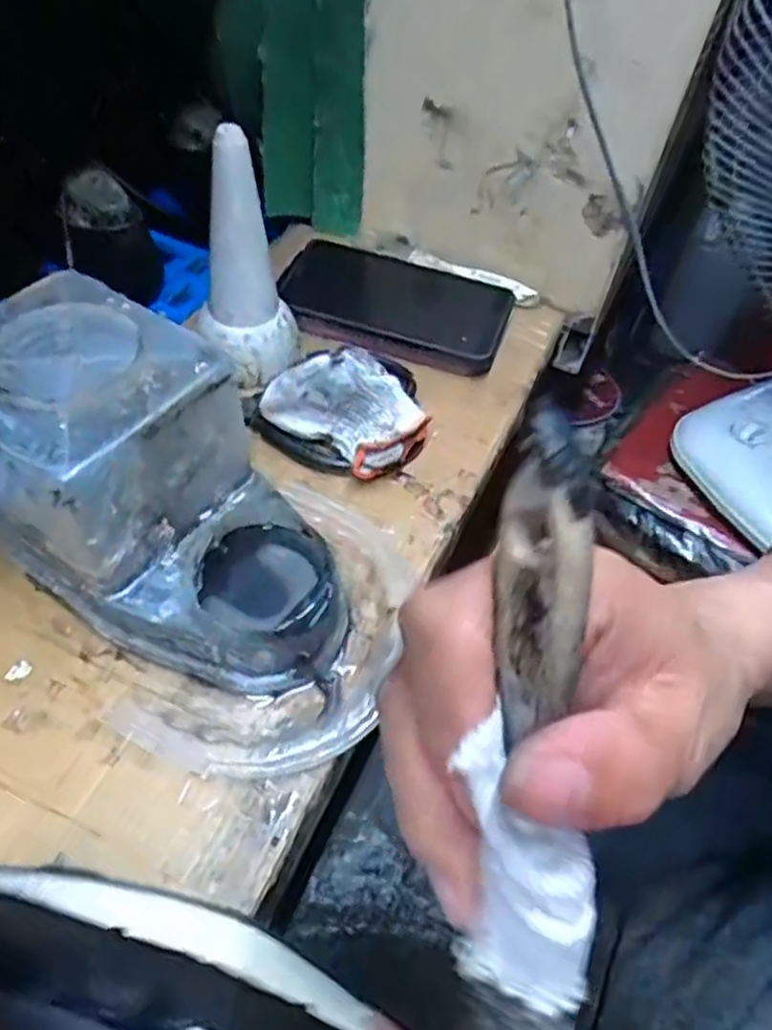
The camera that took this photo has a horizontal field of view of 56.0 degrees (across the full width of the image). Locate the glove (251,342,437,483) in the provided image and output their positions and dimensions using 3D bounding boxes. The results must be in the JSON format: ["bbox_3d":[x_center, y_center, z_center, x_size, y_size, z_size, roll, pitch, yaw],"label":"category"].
[{"bbox_3d":[-0.026,-0.065,0.418,0.094,0.053,0.052,23,54,13],"label":"glove"}]

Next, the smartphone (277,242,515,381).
[{"bbox_3d":[0.007,-0.150,0.506,0.152,0.019,0.078,17,64,1],"label":"smartphone"}]

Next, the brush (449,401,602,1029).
[{"bbox_3d":[0.028,0.057,0.145,0.026,0.150,0.017,3,7,4],"label":"brush"}]

